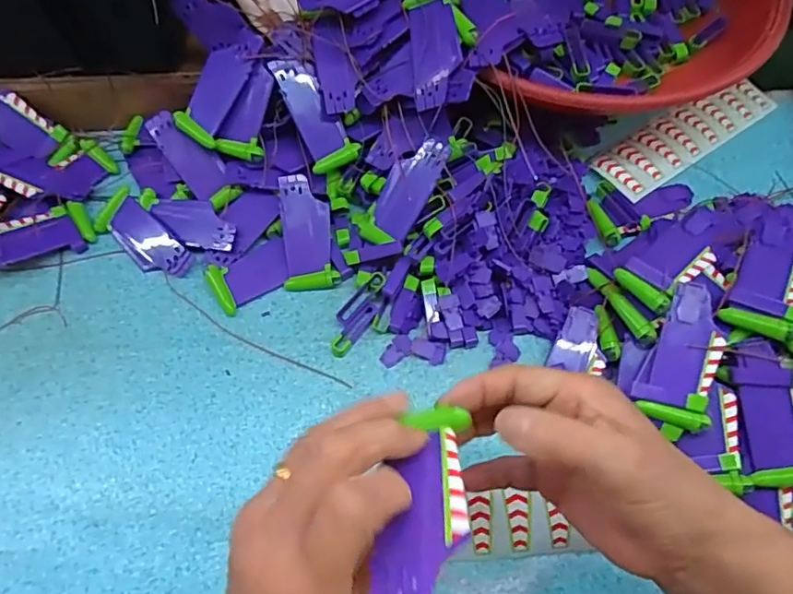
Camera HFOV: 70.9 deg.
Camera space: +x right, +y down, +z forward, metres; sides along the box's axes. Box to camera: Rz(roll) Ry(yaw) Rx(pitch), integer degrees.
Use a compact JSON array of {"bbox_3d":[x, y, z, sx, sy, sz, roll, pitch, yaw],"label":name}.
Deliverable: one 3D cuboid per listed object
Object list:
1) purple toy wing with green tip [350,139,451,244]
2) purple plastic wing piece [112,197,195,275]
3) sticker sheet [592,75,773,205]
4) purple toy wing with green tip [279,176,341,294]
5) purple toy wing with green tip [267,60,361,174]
[{"bbox_3d":[0.006,-0.079,0.426,0.043,0.008,0.089,44,105,19],"label":"purple toy wing with green tip"},{"bbox_3d":[-0.196,-0.043,0.441,0.077,0.008,0.037,40,91,14],"label":"purple plastic wing piece"},{"bbox_3d":[0.253,-0.144,0.488,0.192,0.007,0.054,-32,67,-17],"label":"sticker sheet"},{"bbox_3d":[-0.070,-0.050,0.432,0.039,0.008,0.090,-11,85,-5],"label":"purple toy wing with green tip"},{"bbox_3d":[-0.064,-0.141,0.428,0.036,0.007,0.087,-32,104,-14],"label":"purple toy wing with green tip"}]

